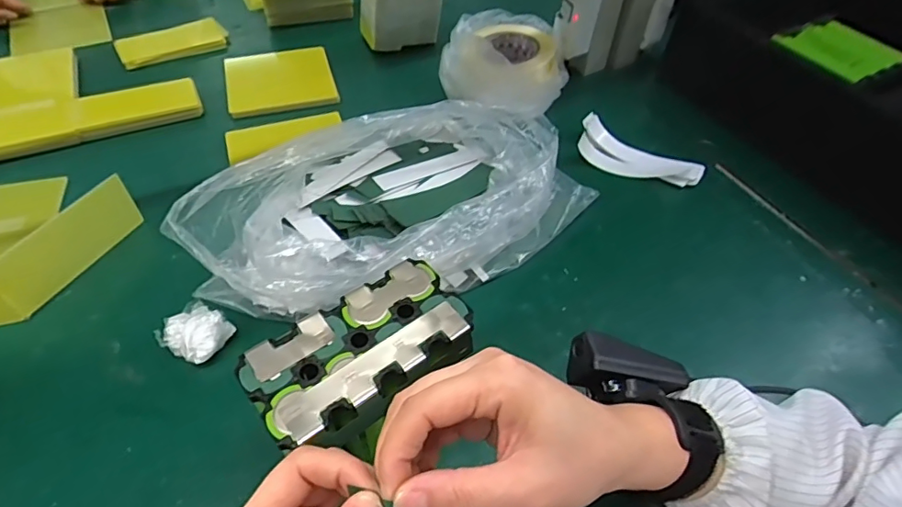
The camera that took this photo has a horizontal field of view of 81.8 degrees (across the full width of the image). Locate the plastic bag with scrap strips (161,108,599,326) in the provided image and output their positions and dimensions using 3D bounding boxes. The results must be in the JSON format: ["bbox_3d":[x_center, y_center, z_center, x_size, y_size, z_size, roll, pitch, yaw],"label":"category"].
[{"bbox_3d":[-0.055,-0.057,0.529,0.395,0.106,0.201,-23,54,-20],"label":"plastic bag with scrap strips"}]

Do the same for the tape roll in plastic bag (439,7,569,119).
[{"bbox_3d":[0.074,-0.262,0.712,0.161,0.070,0.159,1,50,-2],"label":"tape roll in plastic bag"}]

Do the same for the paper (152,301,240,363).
[{"bbox_3d":[-0.225,0.071,0.463,0.054,0.027,0.048,29,54,20],"label":"paper"}]

